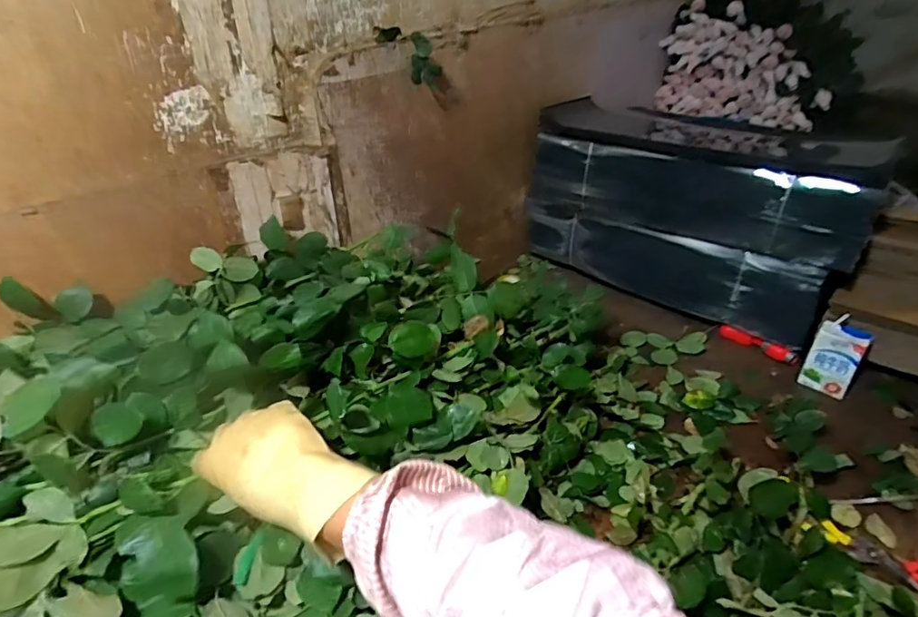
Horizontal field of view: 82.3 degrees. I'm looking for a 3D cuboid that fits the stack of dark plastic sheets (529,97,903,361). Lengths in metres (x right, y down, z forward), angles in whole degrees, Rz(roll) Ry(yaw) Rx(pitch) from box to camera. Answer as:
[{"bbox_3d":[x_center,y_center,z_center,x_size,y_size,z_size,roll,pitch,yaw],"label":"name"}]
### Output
[{"bbox_3d":[0.436,-0.176,1.031,0.198,0.356,0.591,-29,41,-35],"label":"stack of dark plastic sheets"}]

